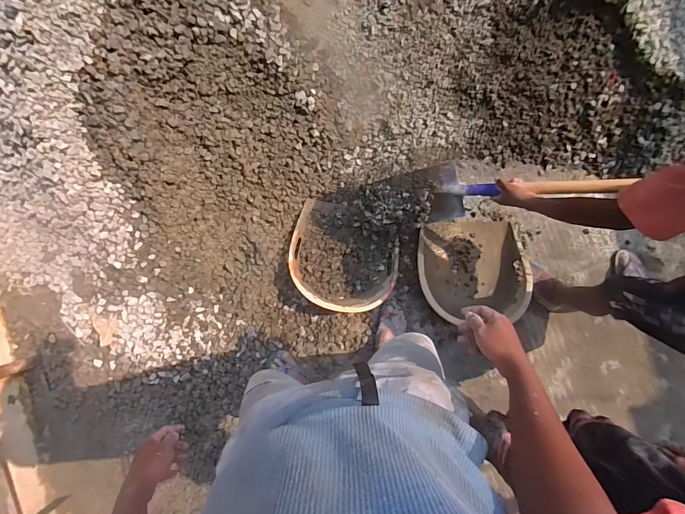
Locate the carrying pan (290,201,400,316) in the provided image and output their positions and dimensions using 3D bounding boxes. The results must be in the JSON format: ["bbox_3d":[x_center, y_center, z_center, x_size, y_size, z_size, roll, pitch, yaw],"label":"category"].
[{"bbox_3d":[0.005,0.002,1.424,0.404,0.115,0.381,0,86,-2],"label":"carrying pan"}]

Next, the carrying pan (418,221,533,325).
[{"bbox_3d":[0.499,0.047,1.472,0.410,0.174,0.385,-6,86,-2],"label":"carrying pan"}]

